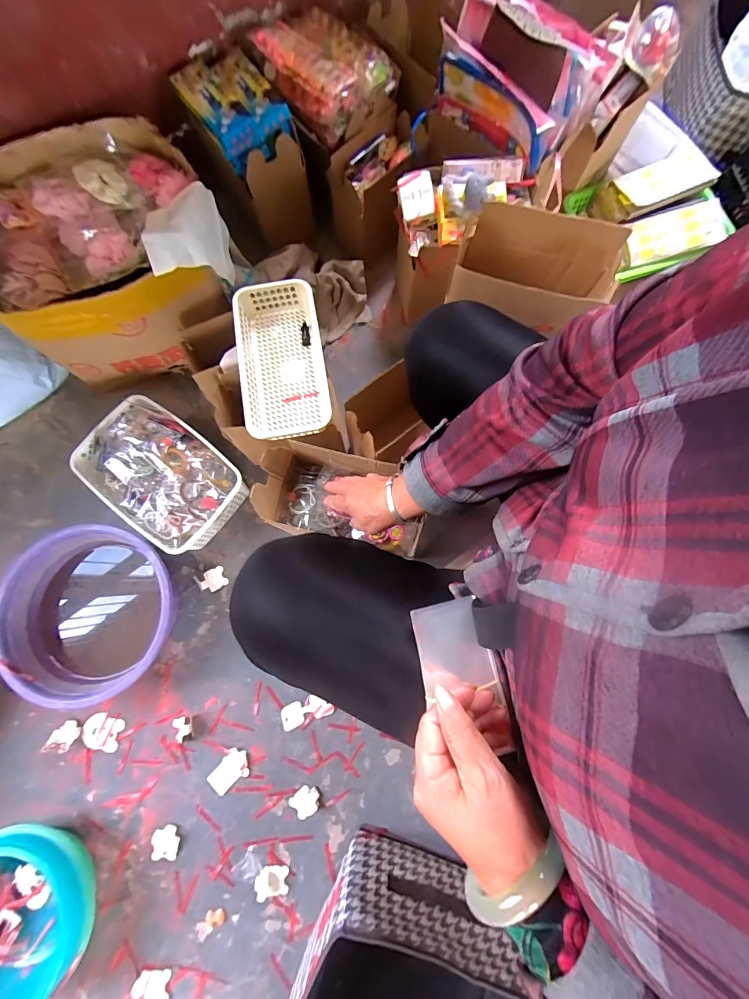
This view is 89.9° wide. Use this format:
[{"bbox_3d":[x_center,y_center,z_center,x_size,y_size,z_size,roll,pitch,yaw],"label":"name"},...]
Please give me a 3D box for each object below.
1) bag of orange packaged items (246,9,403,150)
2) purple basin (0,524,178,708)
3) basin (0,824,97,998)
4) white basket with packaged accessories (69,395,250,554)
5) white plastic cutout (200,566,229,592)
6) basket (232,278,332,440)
[{"bbox_3d":[-0.097,-0.855,0.724,0.194,0.058,0.265,-35,80,-7],"label":"bag of orange packaged items"},{"bbox_3d":[-0.492,0.201,0.682,0.282,0.111,0.279,17,78,4],"label":"purple basin"},{"bbox_3d":[-0.544,0.634,0.582,0.224,0.106,0.213,0,78,0],"label":"basin"},{"bbox_3d":[-0.403,-0.045,0.730,0.299,0.108,0.196,36,80,8],"label":"white basket with packaged accessories"},{"bbox_3d":[-0.317,0.158,0.738,0.050,0.005,0.042,-26,79,-5],"label":"white plastic cutout"},{"bbox_3d":[-0.153,-0.228,0.618,0.134,0.044,0.263,-10,78,-2],"label":"basket"}]

